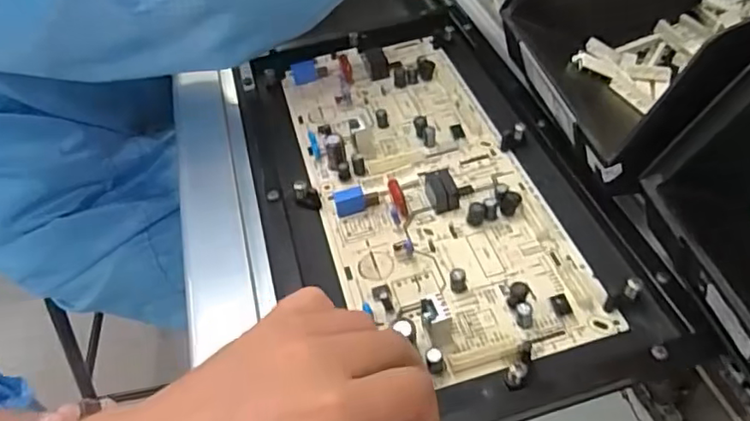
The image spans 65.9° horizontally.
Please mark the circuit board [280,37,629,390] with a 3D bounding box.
[{"bbox_3d":[0.024,-0.030,0.367,0.128,0.024,0.282,-15,48,-7],"label":"circuit board"}]

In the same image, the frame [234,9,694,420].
[{"bbox_3d":[0.023,-0.017,0.373,0.193,0.032,0.330,-15,48,-7],"label":"frame"}]

